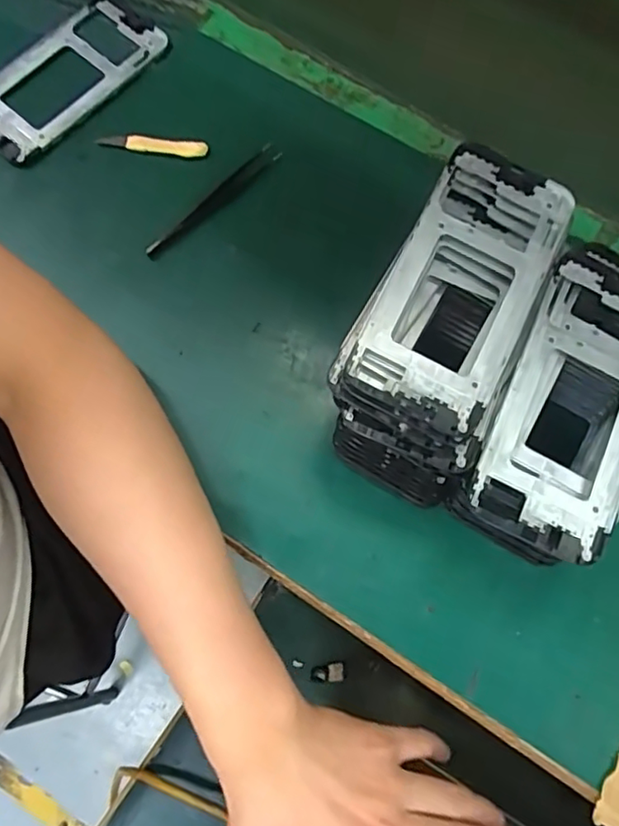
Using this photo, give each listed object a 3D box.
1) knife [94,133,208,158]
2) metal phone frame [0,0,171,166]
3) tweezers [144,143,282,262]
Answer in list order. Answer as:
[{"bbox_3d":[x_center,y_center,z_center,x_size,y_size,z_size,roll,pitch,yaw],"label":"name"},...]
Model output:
[{"bbox_3d":[-0.116,-0.198,0.435,0.081,0.008,0.010,10,73,1],"label":"knife"},{"bbox_3d":[-0.189,-0.258,0.450,0.078,0.007,0.157,42,76,10],"label":"metal phone frame"},{"bbox_3d":[-0.070,-0.152,0.421,0.120,0.011,0.014,-43,79,-13],"label":"tweezers"}]

